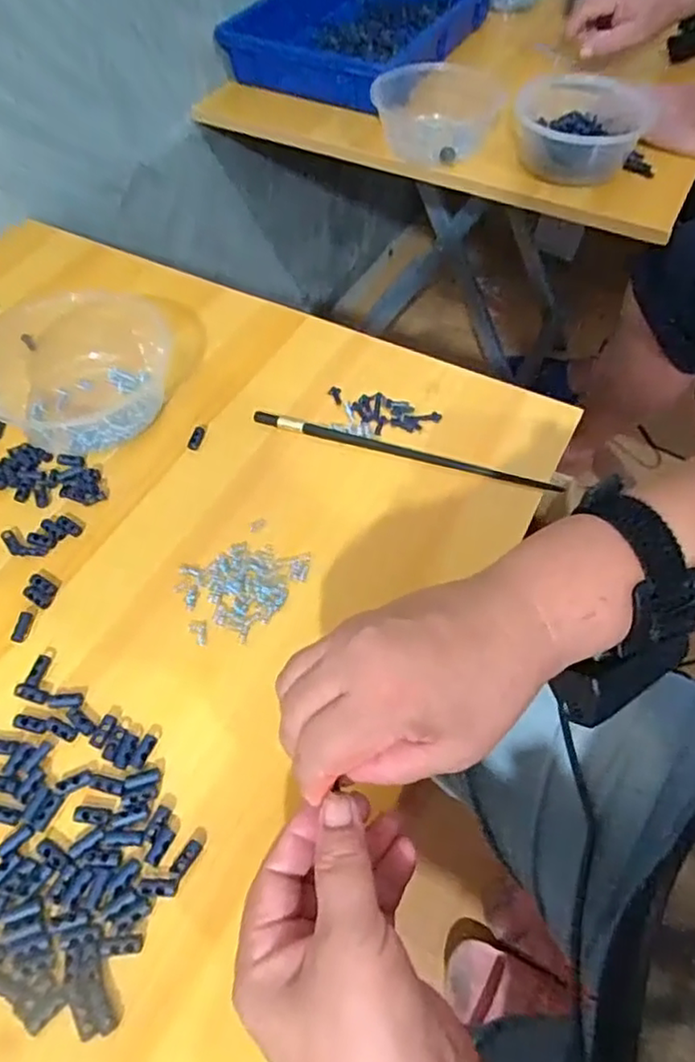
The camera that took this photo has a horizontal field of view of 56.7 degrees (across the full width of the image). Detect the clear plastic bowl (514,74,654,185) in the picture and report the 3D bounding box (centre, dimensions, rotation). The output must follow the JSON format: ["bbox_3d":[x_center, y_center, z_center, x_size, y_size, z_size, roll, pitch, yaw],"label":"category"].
[{"bbox_3d":[0.244,-0.423,0.683,0.133,0.059,0.138,0,55,1],"label":"clear plastic bowl"}]

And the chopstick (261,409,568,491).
[{"bbox_3d":[0.040,-0.060,0.473,0.228,0.006,0.011,16,59,9],"label":"chopstick"}]

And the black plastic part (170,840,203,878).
[{"bbox_3d":[-0.082,0.167,0.329,0.008,0.005,0.017,29,60,20],"label":"black plastic part"}]

